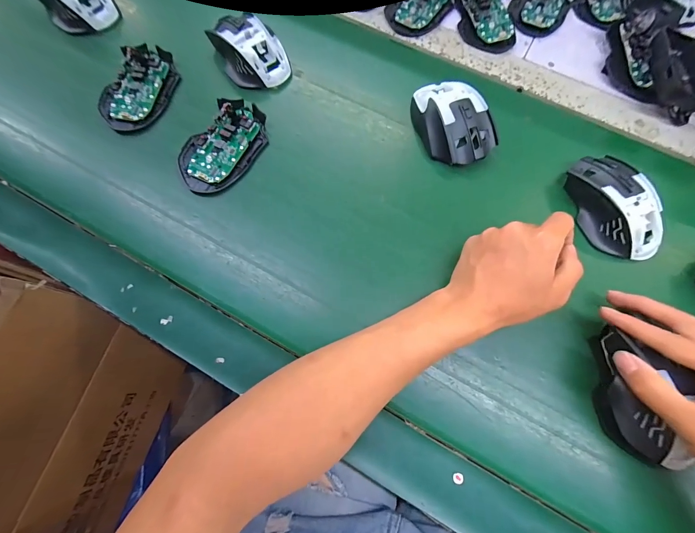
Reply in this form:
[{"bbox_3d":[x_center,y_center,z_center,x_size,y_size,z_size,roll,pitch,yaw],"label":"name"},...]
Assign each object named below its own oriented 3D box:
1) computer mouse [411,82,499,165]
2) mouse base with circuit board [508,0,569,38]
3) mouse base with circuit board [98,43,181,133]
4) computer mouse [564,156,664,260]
[{"bbox_3d":[0.116,-0.162,0.344,0.070,0.036,0.107,-24,74,-9],"label":"computer mouse"},{"bbox_3d":[0.267,-0.364,0.421,0.070,0.026,0.120,31,74,8],"label":"mouse base with circuit board"},{"bbox_3d":[-0.242,-0.207,0.358,0.063,0.020,0.114,18,72,4],"label":"mouse base with circuit board"},{"bbox_3d":[0.271,-0.063,0.314,0.066,0.037,0.116,-18,73,-7],"label":"computer mouse"}]

